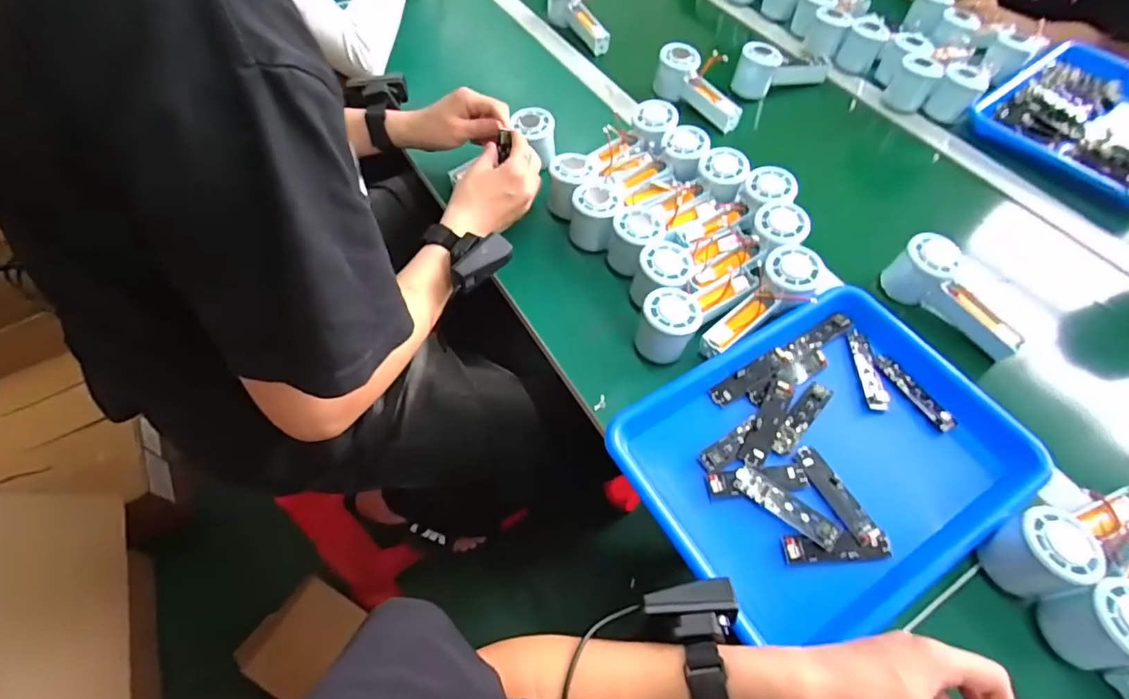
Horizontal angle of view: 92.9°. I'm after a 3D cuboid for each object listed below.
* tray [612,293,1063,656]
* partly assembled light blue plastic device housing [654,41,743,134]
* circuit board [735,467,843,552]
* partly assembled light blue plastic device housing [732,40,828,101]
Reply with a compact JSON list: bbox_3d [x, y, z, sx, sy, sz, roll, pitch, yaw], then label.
[{"bbox_3d":[0.238,0.096,0.501,0.324,0.049,0.257,-26,62,-17],"label":"tray"},{"bbox_3d":[0.201,-0.383,0.789,0.055,0.063,0.150,-26,62,-17],"label":"partly assembled light blue plastic device housing"},{"bbox_3d":[0.197,0.138,0.476,0.095,0.007,0.026,34,63,18],"label":"circuit board"},{"bbox_3d":[0.332,-0.420,0.826,0.135,0.073,0.053,7,58,3],"label":"partly assembled light blue plastic device housing"}]

